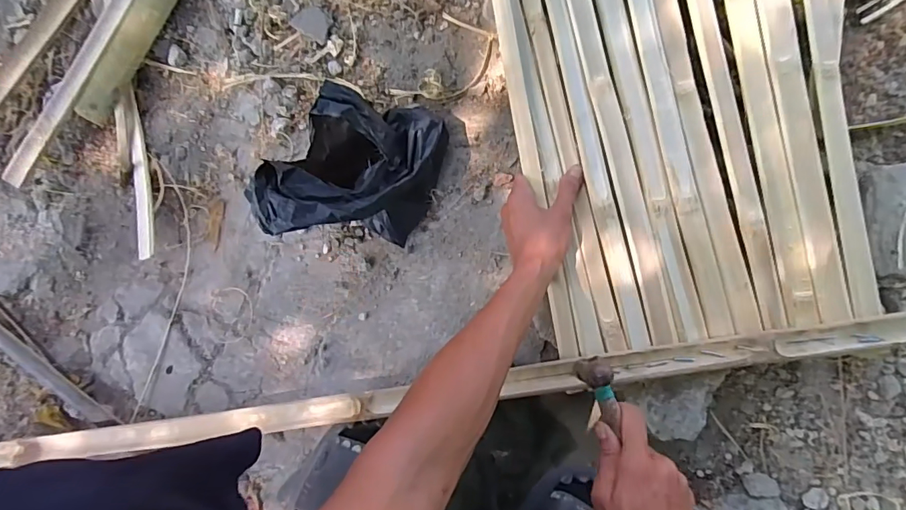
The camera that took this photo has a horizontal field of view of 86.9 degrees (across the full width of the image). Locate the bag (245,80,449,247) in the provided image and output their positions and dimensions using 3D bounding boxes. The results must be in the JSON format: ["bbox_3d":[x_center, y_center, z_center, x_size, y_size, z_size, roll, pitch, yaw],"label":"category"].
[{"bbox_3d":[-0.119,-0.104,0.575,0.200,0.132,0.179,8,85,3],"label":"bag"}]

